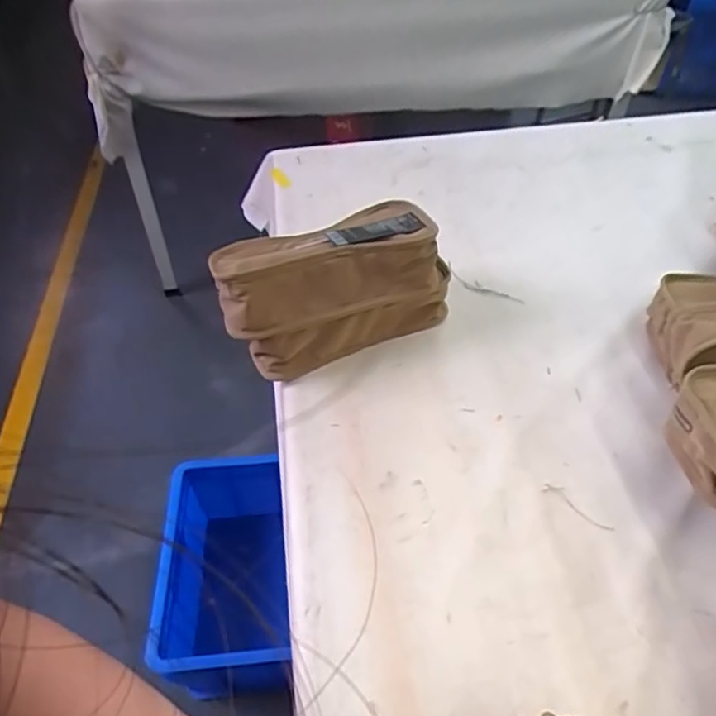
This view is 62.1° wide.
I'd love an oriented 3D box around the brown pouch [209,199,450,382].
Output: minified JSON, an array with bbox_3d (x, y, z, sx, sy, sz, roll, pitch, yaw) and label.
[{"bbox_3d":[-0.025,-0.067,0.535,0.196,0.100,0.102,-19,49,-15],"label":"brown pouch"}]

